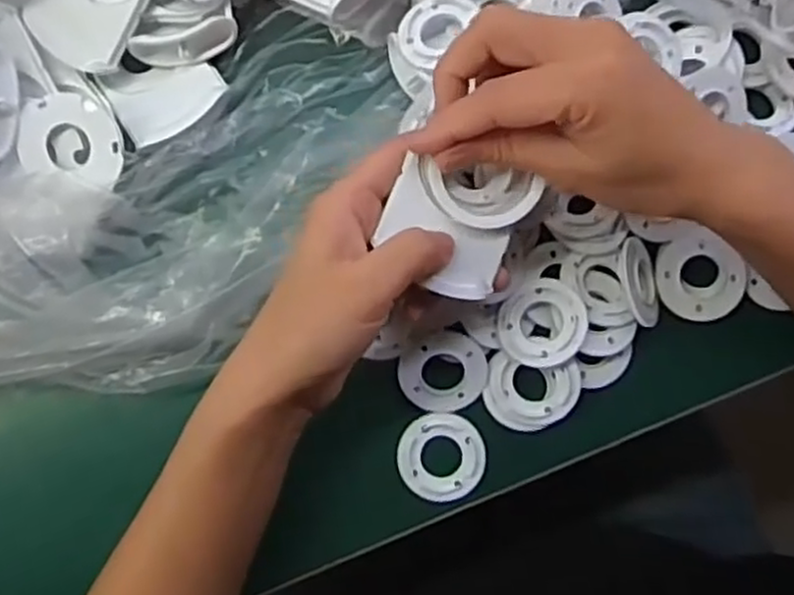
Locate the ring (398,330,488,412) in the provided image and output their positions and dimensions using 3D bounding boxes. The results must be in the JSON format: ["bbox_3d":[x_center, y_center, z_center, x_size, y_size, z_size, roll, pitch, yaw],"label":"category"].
[{"bbox_3d":[0.024,0.038,0.373,0.044,0.004,0.041,0,101,1],"label":"ring"}]

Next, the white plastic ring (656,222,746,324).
[{"bbox_3d":[0.155,-0.011,0.378,0.042,0.006,0.046,0,85,3],"label":"white plastic ring"}]

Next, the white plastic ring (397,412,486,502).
[{"bbox_3d":[0.023,0.081,0.374,0.043,0.004,0.043,0,85,3],"label":"white plastic ring"}]

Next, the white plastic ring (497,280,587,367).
[{"bbox_3d":[0.071,0.012,0.362,0.042,0.004,0.042,-4,79,22],"label":"white plastic ring"}]

